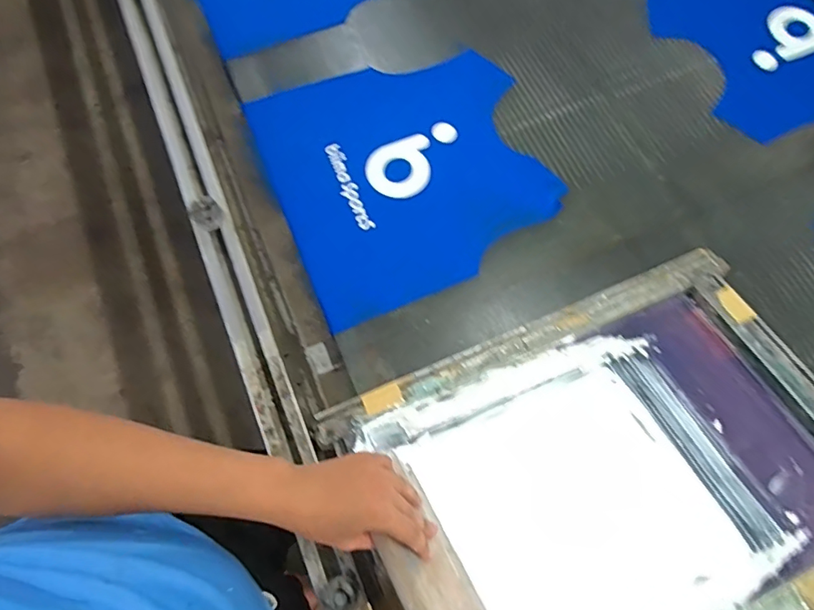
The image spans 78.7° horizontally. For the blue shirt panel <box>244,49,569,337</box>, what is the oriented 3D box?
[{"bbox_3d":[0.003,-0.203,0.739,0.385,0.011,0.392,-20,72,-8],"label":"blue shirt panel"}]

